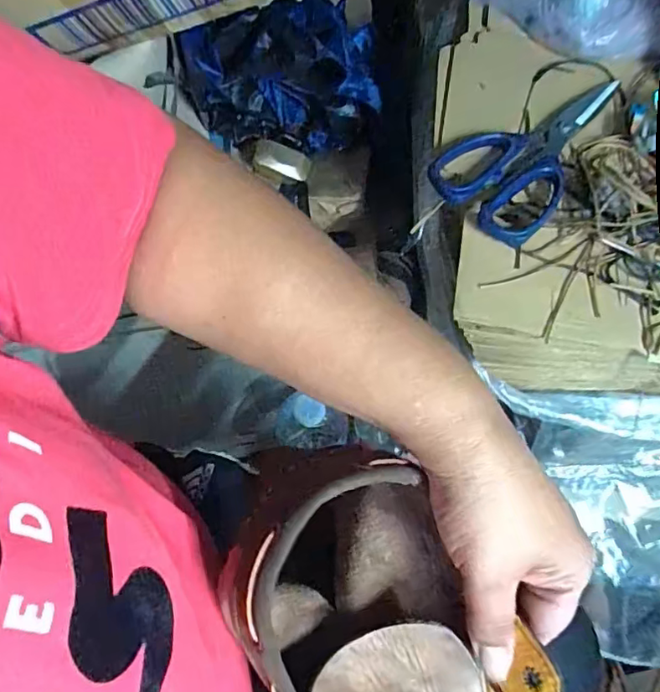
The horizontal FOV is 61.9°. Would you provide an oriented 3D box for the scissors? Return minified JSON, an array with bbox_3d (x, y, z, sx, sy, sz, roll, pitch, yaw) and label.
[{"bbox_3d":[0.140,-0.144,0.387,0.082,0.008,0.160,35,71,16],"label":"scissors"}]

